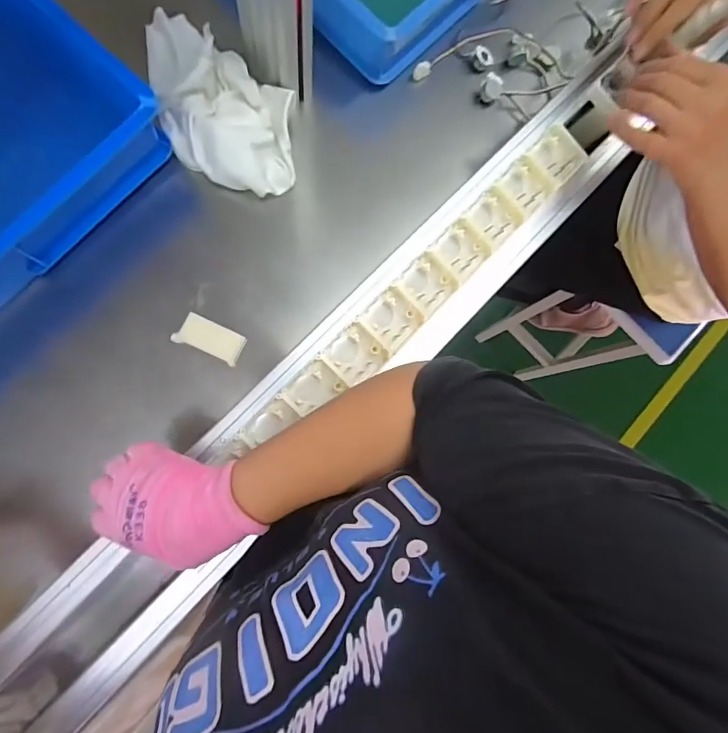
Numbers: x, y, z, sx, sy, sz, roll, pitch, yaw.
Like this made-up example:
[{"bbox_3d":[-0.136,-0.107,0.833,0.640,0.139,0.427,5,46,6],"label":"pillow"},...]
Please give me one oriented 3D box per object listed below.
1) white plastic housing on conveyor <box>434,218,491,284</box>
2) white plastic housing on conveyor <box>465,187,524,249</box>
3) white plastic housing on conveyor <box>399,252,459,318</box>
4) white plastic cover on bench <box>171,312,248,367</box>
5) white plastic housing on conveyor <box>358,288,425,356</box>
[{"bbox_3d":[0.098,-0.116,0.455,0.047,0.019,0.047,-44,89,-10],"label":"white plastic housing on conveyor"},{"bbox_3d":[0.132,-0.150,0.465,0.046,0.027,0.047,44,80,0],"label":"white plastic housing on conveyor"},{"bbox_3d":[0.064,-0.081,0.446,0.050,0.016,0.046,-44,89,-10],"label":"white plastic housing on conveyor"},{"bbox_3d":[-0.182,-0.033,0.532,0.078,0.008,0.038,24,81,-3],"label":"white plastic cover on bench"},{"bbox_3d":[0.027,-0.045,0.435,0.044,0.013,0.051,45,80,0],"label":"white plastic housing on conveyor"}]

